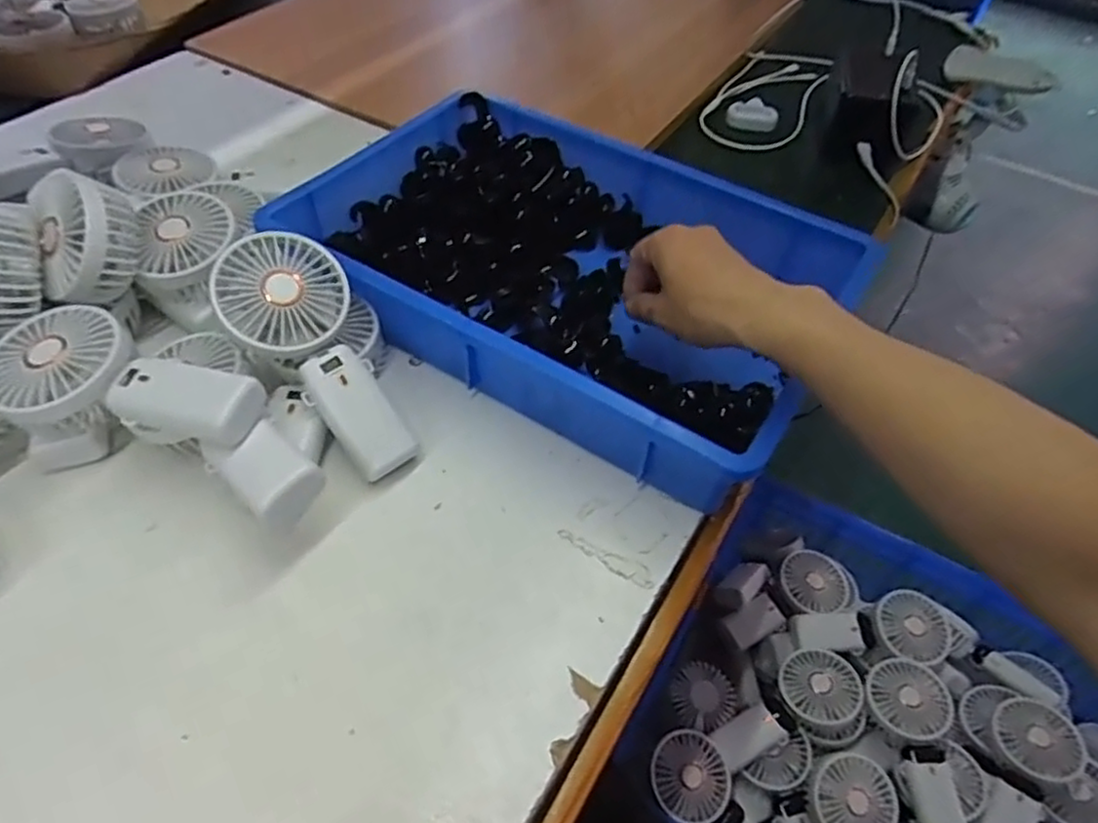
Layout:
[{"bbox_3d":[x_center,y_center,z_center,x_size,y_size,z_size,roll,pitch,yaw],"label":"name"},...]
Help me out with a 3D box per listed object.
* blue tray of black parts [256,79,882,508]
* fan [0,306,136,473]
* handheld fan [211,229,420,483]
[{"bbox_3d":[0.014,-0.123,0.586,0.424,0.076,0.292,26,53,18],"label":"blue tray of black parts"},{"bbox_3d":[-0.323,-0.013,0.477,0.091,0.083,0.091,-34,59,-28],"label":"fan"},{"bbox_3d":[-0.161,-0.036,0.489,0.086,0.047,0.185,-32,88,-26],"label":"handheld fan"}]

